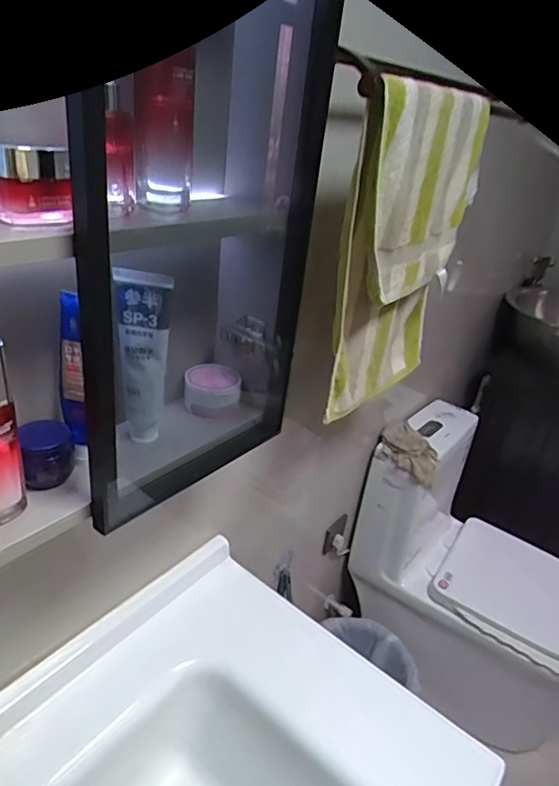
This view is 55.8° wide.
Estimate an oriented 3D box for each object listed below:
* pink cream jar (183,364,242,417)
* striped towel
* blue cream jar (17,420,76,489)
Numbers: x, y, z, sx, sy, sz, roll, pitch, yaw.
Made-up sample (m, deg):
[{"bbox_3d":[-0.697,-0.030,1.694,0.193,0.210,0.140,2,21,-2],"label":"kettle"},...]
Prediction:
[{"bbox_3d":[-0.082,-0.003,0.645,0.067,0.044,0.055,3,29,-8],"label":"pink cream jar"},{"bbox_3d":[0.191,-0.209,0.813,0.066,0.451,0.351,23,33,27],"label":"striped towel"},{"bbox_3d":[-0.213,0.055,0.486,0.044,0.053,0.041,6,29,-3],"label":"blue cream jar"}]

